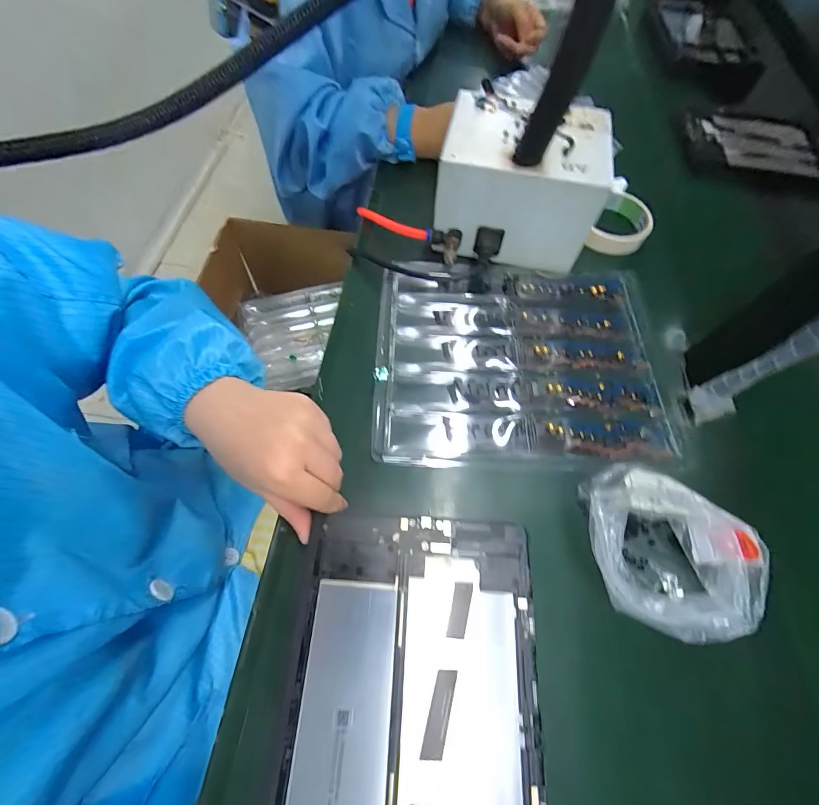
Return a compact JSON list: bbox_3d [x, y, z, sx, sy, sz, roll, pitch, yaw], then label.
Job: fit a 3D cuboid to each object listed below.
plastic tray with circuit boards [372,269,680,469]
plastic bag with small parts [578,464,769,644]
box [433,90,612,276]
[{"bbox_3d":[0.107,-0.045,0.357,0.271,0.016,0.212,2,65,-2],"label":"plastic tray with circuit boards"},{"bbox_3d":[0.178,0.106,0.267,0.099,0.050,0.121,-32,71,-17],"label":"plastic bag with small parts"},{"bbox_3d":[0.116,-0.237,0.397,0.161,0.103,0.131,13,65,2],"label":"box"}]

